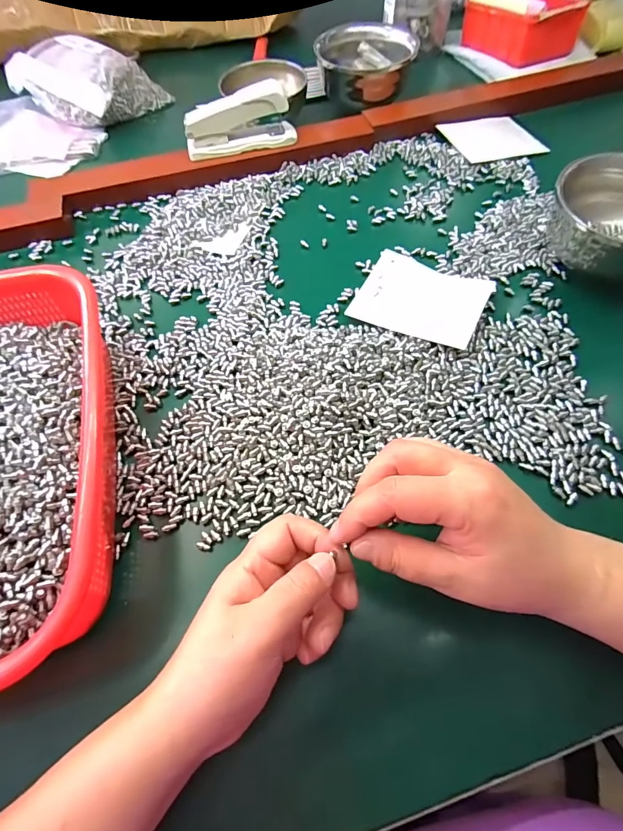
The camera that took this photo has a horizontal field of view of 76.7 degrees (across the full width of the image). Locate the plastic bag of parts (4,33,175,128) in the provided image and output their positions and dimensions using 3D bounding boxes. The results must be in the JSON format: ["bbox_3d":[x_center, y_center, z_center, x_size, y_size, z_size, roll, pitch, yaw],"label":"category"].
[{"bbox_3d":[-0.305,-0.455,0.536,0.169,0.058,0.132,28,67,16],"label":"plastic bag of parts"}]

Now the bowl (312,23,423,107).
[{"bbox_3d":[0.068,-0.450,0.512,0.112,0.064,0.112,-1,62,2],"label":"bowl"}]

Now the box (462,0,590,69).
[{"bbox_3d":[0.288,-0.537,0.541,0.096,0.058,0.138,-18,63,-7],"label":"box"}]

